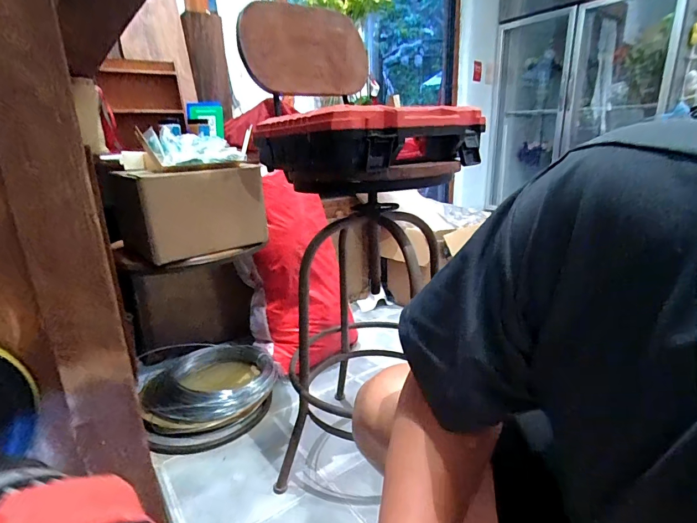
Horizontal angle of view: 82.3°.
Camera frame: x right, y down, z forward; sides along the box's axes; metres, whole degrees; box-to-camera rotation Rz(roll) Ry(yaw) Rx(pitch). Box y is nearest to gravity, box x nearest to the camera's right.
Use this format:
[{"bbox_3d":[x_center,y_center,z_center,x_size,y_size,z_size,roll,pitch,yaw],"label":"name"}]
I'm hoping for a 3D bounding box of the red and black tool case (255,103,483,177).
[{"bbox_3d":[0.045,-0.228,0.756,0.346,0.096,0.278,-15,20,-36],"label":"red and black tool case"}]

